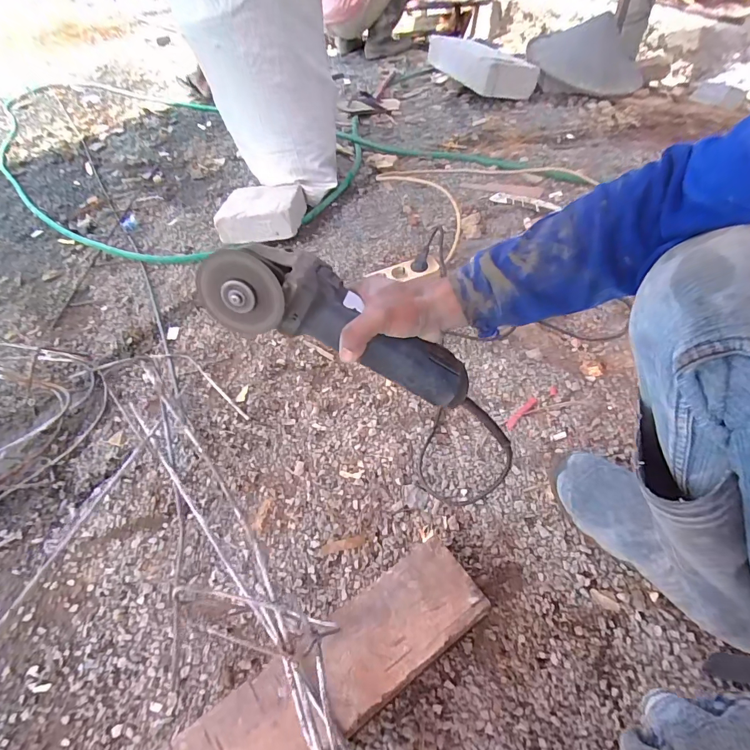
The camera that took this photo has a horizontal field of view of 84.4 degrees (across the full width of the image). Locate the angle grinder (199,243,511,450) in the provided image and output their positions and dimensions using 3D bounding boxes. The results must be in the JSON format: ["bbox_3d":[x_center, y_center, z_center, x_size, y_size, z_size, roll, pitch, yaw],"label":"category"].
[{"bbox_3d":[0.001,-0.033,0.417,0.327,0.068,0.069,26,50,-17],"label":"angle grinder"}]

